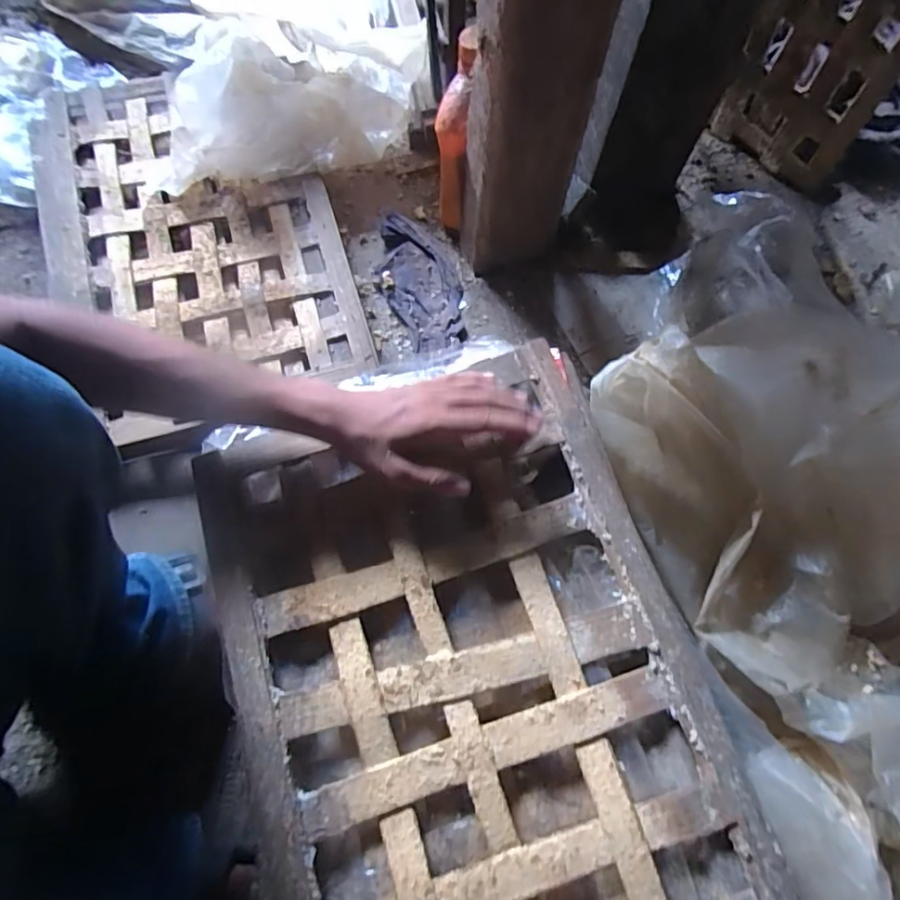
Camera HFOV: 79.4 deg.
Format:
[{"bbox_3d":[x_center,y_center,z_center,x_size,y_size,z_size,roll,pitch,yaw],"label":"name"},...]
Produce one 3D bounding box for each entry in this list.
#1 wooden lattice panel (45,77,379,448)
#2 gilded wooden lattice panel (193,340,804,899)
[{"bbox_3d":[-0.333,-0.285,0.711,0.349,0.052,0.530,-17,70,-9],"label":"wooden lattice panel"},{"bbox_3d":[0.022,0.195,0.413,0.322,0.034,0.530,-18,72,-5],"label":"gilded wooden lattice panel"}]

